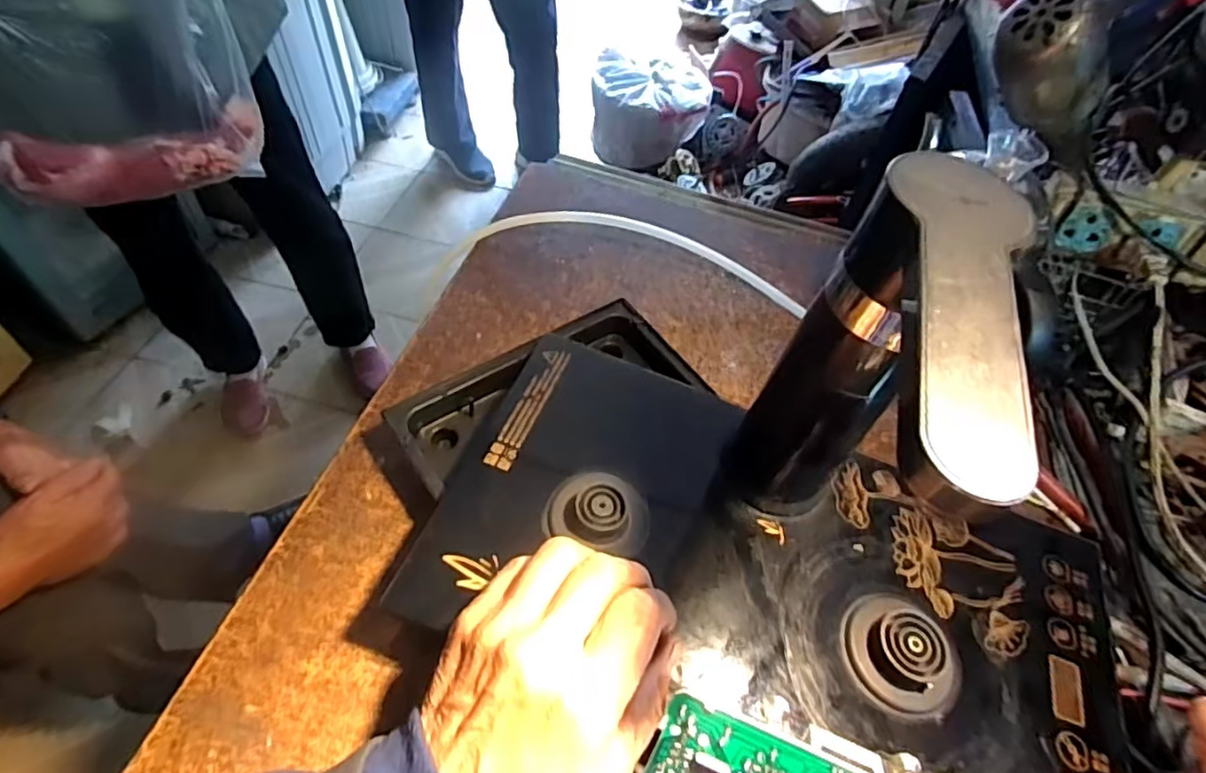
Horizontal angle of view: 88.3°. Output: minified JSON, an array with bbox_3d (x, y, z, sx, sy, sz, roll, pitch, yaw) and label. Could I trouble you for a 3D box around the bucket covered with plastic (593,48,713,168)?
[{"bbox_3d":[0.122,-0.737,1.723,0.313,0.235,0.297,12,52,3],"label":"bucket covered with plastic"}]

